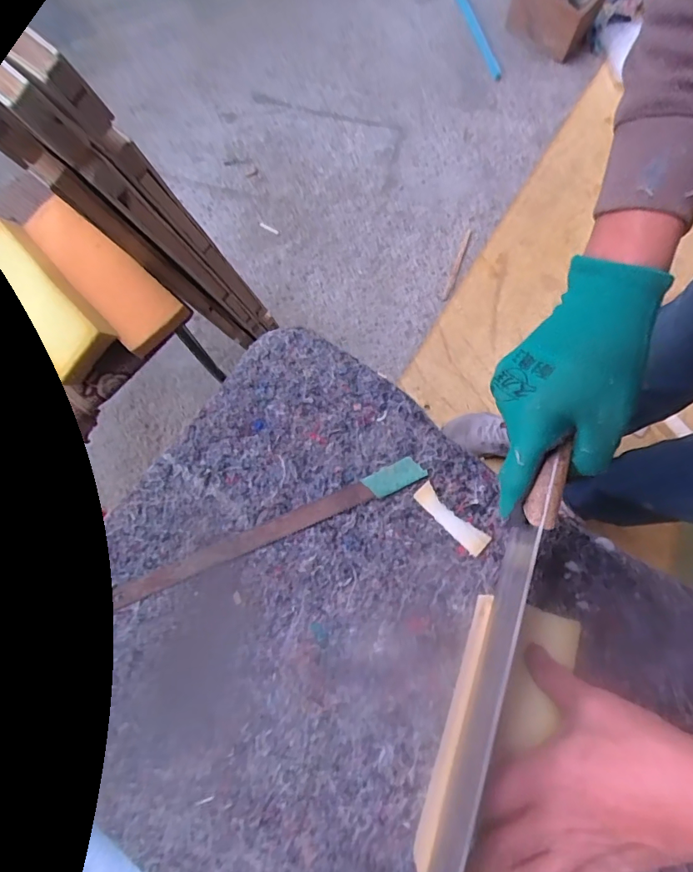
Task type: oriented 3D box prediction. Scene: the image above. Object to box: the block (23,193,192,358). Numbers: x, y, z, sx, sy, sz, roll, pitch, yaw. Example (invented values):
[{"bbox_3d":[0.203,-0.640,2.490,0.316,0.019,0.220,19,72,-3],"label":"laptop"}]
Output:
[{"bbox_3d":[-0.384,-0.254,0.724,0.293,0.051,0.102,41,80,8],"label":"block"}]

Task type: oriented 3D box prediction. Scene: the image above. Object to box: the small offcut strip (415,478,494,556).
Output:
[{"bbox_3d":[0.098,0.077,0.444,0.078,0.007,0.022,43,80,9],"label":"small offcut strip"}]

